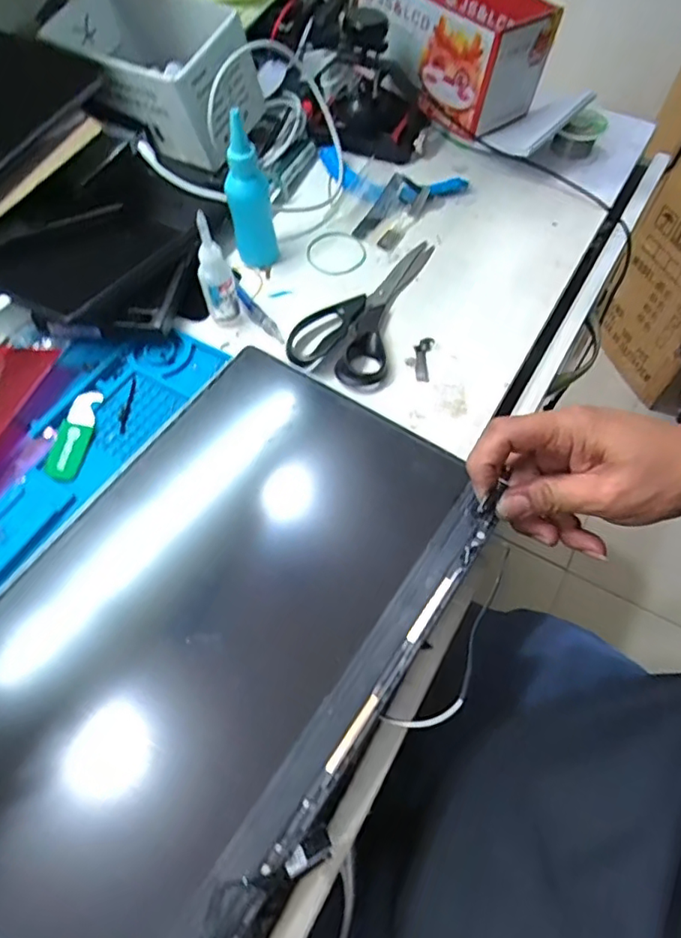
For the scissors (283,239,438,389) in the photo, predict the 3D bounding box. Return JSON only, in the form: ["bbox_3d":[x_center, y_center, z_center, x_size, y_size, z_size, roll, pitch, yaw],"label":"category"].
[{"bbox_3d":[0.017,-0.140,0.477,0.078,0.016,0.171,15,61,10],"label":"scissors"}]

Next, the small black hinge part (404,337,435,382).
[{"bbox_3d":[0.062,-0.087,0.453,0.019,0.007,0.038,9,60,6],"label":"small black hinge part"}]

